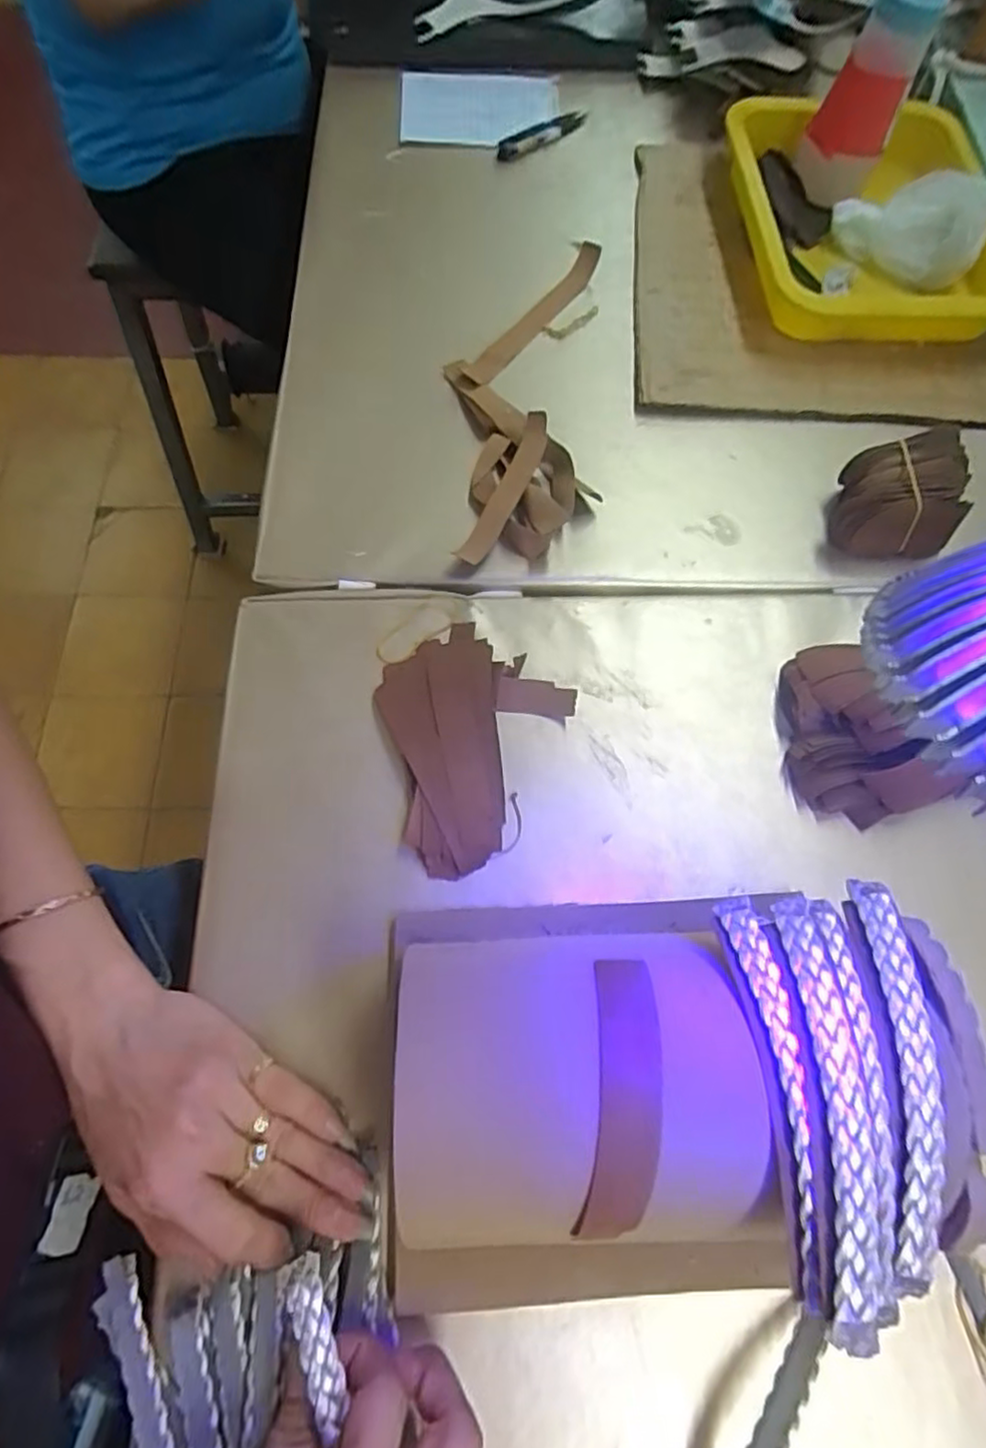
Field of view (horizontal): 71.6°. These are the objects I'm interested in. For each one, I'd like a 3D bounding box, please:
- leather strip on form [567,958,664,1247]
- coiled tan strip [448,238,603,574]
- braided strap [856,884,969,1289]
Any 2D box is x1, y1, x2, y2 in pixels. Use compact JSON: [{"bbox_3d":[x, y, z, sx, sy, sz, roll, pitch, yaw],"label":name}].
[{"bbox_3d":[0.044,0.128,0.235,0.021,0.030,0.087,7,68,0],"label":"leather strip on form"},{"bbox_3d":[0.021,-0.229,0.478,0.102,0.028,0.274,2,67,0],"label":"coiled tan strip"},{"bbox_3d":[0.139,0.116,0.231,0.013,0.018,0.125,7,68,0],"label":"braided strap"}]

